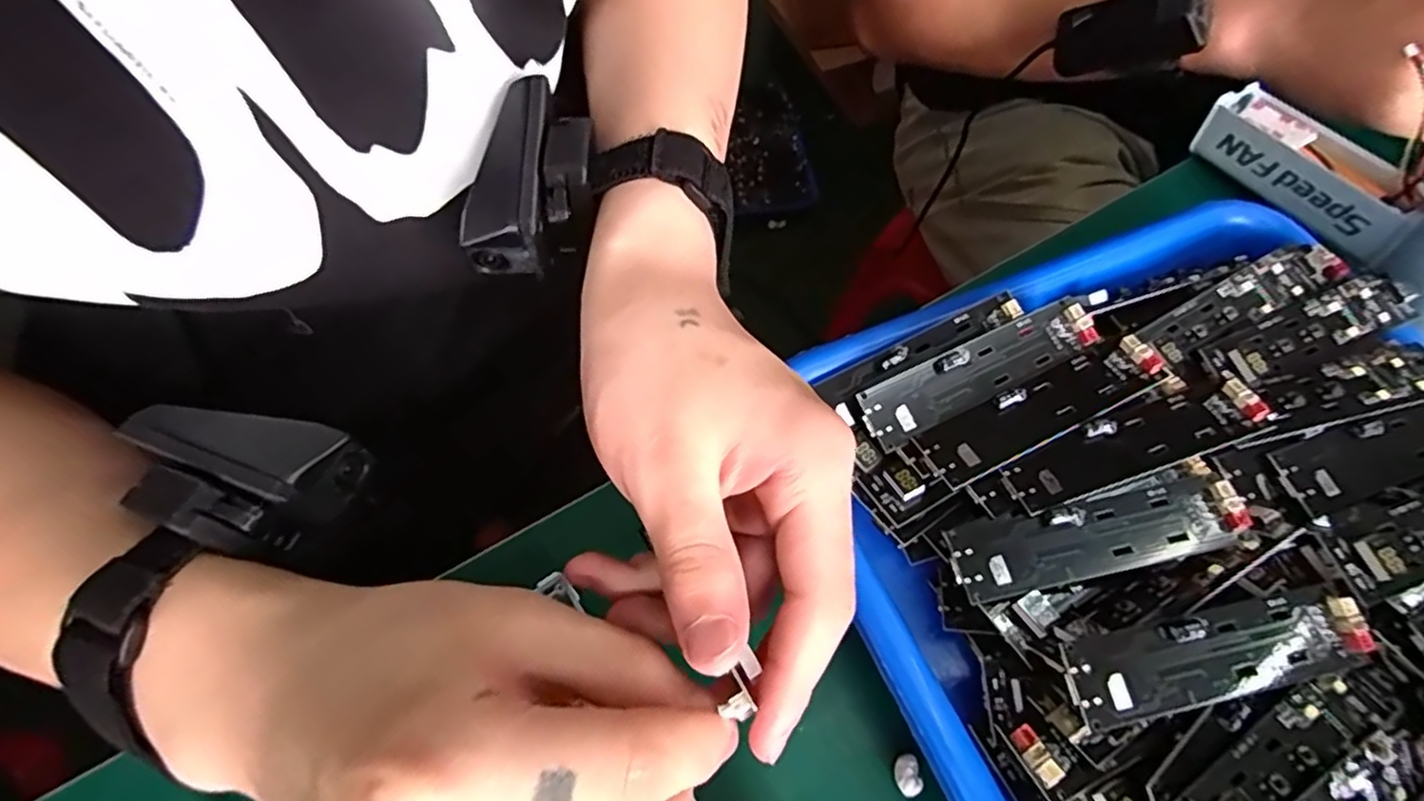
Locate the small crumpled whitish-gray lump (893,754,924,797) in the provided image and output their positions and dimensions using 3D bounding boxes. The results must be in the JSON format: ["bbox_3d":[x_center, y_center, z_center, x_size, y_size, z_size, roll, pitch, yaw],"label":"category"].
[{"bbox_3d":[0.062,0.119,0.218,0.008,0.007,0.012,-10,63,-6],"label":"small crumpled whitish-gray lump"}]

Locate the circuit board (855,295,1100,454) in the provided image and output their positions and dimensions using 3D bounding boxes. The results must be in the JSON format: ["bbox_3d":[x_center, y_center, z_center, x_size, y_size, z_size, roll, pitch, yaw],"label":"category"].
[{"bbox_3d":[0.098,-0.011,0.251,0.090,0.013,0.023,-23,65,-12],"label":"circuit board"}]

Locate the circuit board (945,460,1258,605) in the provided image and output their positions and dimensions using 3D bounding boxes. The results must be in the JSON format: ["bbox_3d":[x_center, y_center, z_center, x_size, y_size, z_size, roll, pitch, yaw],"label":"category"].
[{"bbox_3d":[0.123,0.042,0.220,0.089,0.014,0.027,-13,63,-7],"label":"circuit board"}]

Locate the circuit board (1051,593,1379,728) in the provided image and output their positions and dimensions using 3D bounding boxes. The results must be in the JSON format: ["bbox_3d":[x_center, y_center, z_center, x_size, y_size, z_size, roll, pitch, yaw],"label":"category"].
[{"bbox_3d":[0.143,0.073,0.197,0.088,0.012,0.022,-10,63,-6],"label":"circuit board"}]

